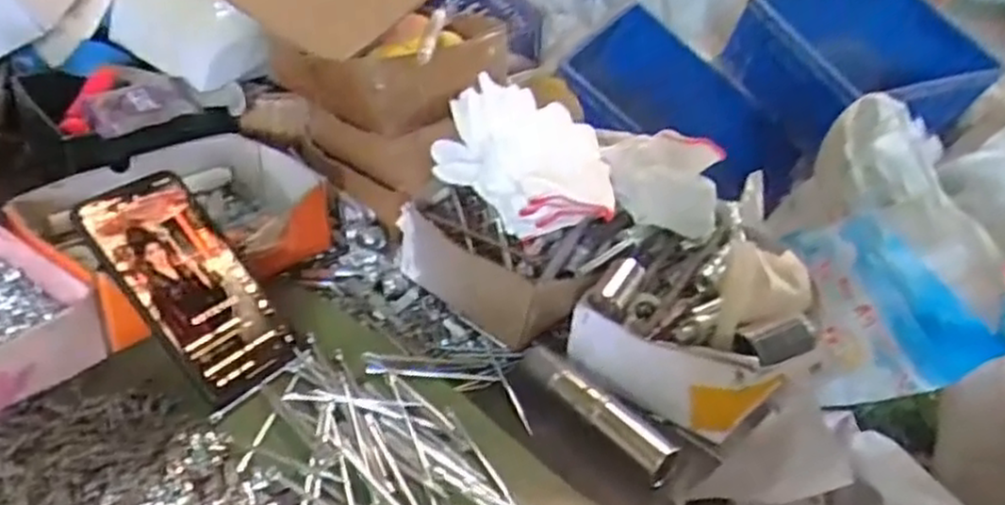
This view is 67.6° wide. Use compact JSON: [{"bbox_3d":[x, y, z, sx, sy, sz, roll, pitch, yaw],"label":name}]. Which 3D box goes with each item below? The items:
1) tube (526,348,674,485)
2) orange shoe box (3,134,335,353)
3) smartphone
[{"bbox_3d":[0.061,0.105,0.500,0.024,0.022,0.124,-22,44,-36],"label":"tube"},{"bbox_3d":[-0.243,-0.020,0.586,0.160,0.066,0.207,27,39,26],"label":"orange shoe box"},{"bbox_3d":[-0.207,0.020,0.500,0.160,0.008,0.074,52,45,2],"label":"smartphone"}]

